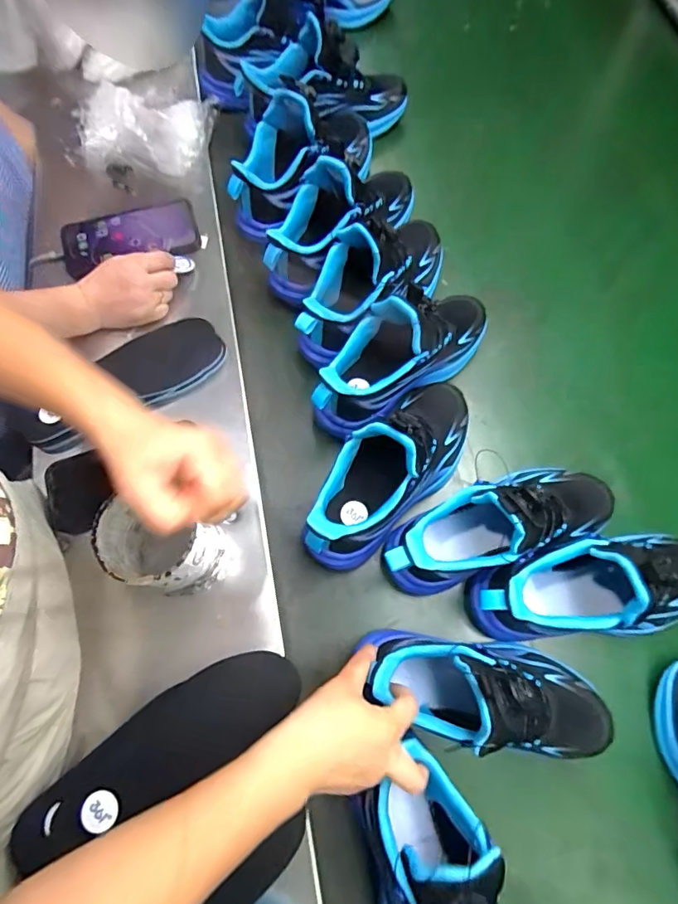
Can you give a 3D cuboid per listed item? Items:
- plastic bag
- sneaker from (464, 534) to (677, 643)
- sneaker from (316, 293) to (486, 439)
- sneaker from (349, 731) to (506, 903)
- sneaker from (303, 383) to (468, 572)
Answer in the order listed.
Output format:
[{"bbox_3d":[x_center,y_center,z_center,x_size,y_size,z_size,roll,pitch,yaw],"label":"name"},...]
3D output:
[{"bbox_3d":[-0.278,-0.456,0.699,0.184,0.034,0.136,11,71,4],"label":"plastic bag"},{"bbox_3d":[0.240,0.120,0.436,0.230,0.125,0.093,-5,71,-1],"label":"sneaker"},{"bbox_3d":[0.069,-0.108,0.522,0.222,0.131,0.078,-29,73,-9],"label":"sneaker"},{"bbox_3d":[0.073,0.326,0.356,0.087,0.106,0.200,-13,71,-4],"label":"sneaker"},{"bbox_3d":[0.054,0.012,0.482,0.079,0.136,0.227,42,76,14],"label":"sneaker"}]

